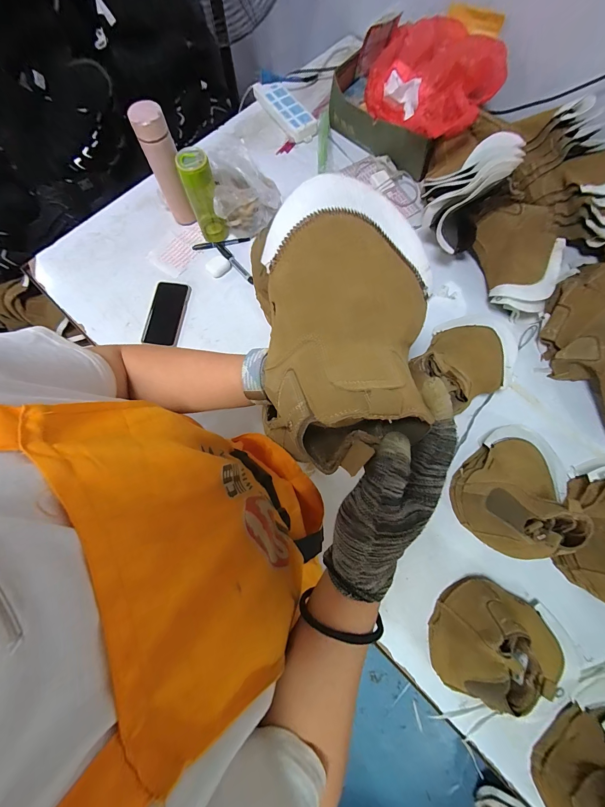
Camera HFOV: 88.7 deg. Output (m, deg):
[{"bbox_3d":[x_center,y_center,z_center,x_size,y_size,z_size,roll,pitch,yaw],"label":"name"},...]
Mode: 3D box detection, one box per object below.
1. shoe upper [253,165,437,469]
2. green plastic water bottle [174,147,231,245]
[{"bbox_3d":[0.046,-0.067,0.267,0.155,0.078,0.237,1,74,0],"label":"shoe upper"},{"bbox_3d":[-0.224,-0.468,0.703,0.065,0.190,0.077,-19,75,-5],"label":"green plastic water bottle"}]

